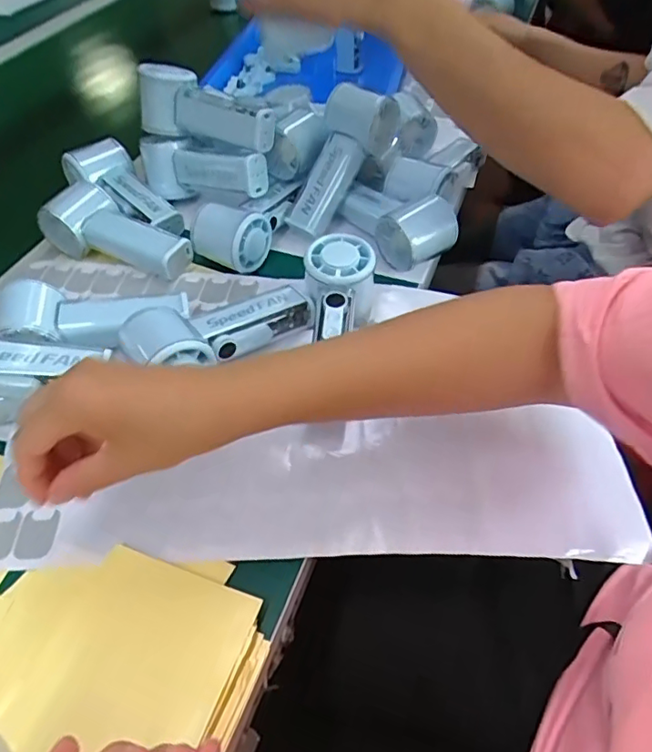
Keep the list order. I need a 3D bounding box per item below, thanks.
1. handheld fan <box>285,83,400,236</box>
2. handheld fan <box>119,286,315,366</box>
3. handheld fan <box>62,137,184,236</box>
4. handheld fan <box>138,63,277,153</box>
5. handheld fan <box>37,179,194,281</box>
[{"bbox_3d":[0.010,-0.220,0.566,0.070,0.048,0.143,31,93,24],"label":"handheld fan"},{"bbox_3d":[-0.082,-0.040,0.442,0.145,0.059,0.066,-29,54,-21],"label":"handheld fan"},{"bbox_3d":[-0.212,-0.197,0.582,0.062,0.042,0.156,-36,56,-25],"label":"handheld fan"},{"bbox_3d":[-0.125,-0.270,0.568,0.158,0.064,0.053,31,42,16],"label":"handheld fan"},{"bbox_3d":[-0.200,-0.139,0.536,0.151,0.045,0.061,22,54,21],"label":"handheld fan"}]

